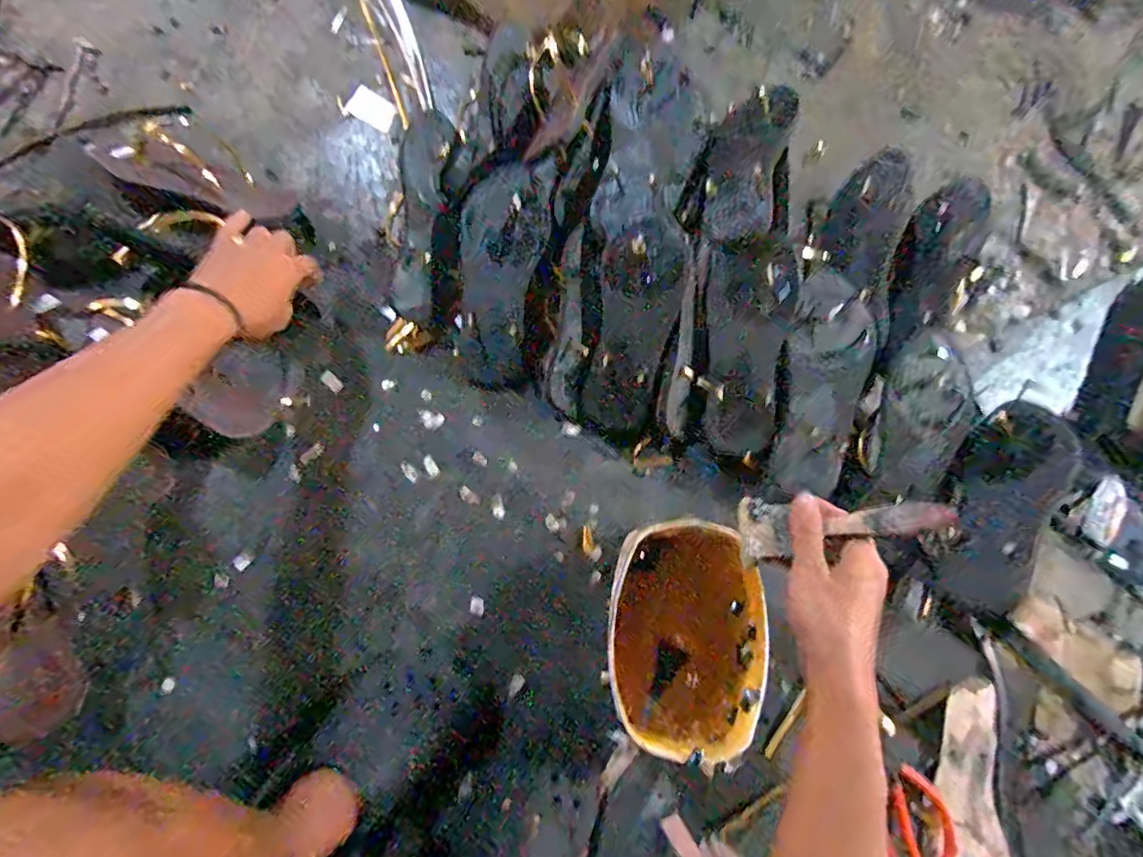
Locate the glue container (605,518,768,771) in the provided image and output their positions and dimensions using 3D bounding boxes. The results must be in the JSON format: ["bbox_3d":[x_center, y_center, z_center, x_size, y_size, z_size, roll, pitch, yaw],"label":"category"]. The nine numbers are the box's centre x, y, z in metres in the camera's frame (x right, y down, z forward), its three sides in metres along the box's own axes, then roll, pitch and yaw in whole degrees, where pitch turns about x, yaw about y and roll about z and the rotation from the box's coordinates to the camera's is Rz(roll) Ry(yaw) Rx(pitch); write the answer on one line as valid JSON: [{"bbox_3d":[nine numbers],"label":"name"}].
[{"bbox_3d":[0.105,0.192,0.506,0.137,0.068,0.198,6,79,1],"label":"glue container"}]

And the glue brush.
[{"bbox_3d":[0.202,0.075,0.407,0.146,0.016,0.051,-10,76,31],"label":"glue brush"}]

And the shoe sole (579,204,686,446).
[{"bbox_3d":[0.066,-0.110,0.574,0.087,0.016,0.240,11,94,3],"label":"shoe sole"}]

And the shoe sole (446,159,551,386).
[{"bbox_3d":[-0.083,-0.172,0.594,0.094,0.016,0.241,11,93,3],"label":"shoe sole"}]

